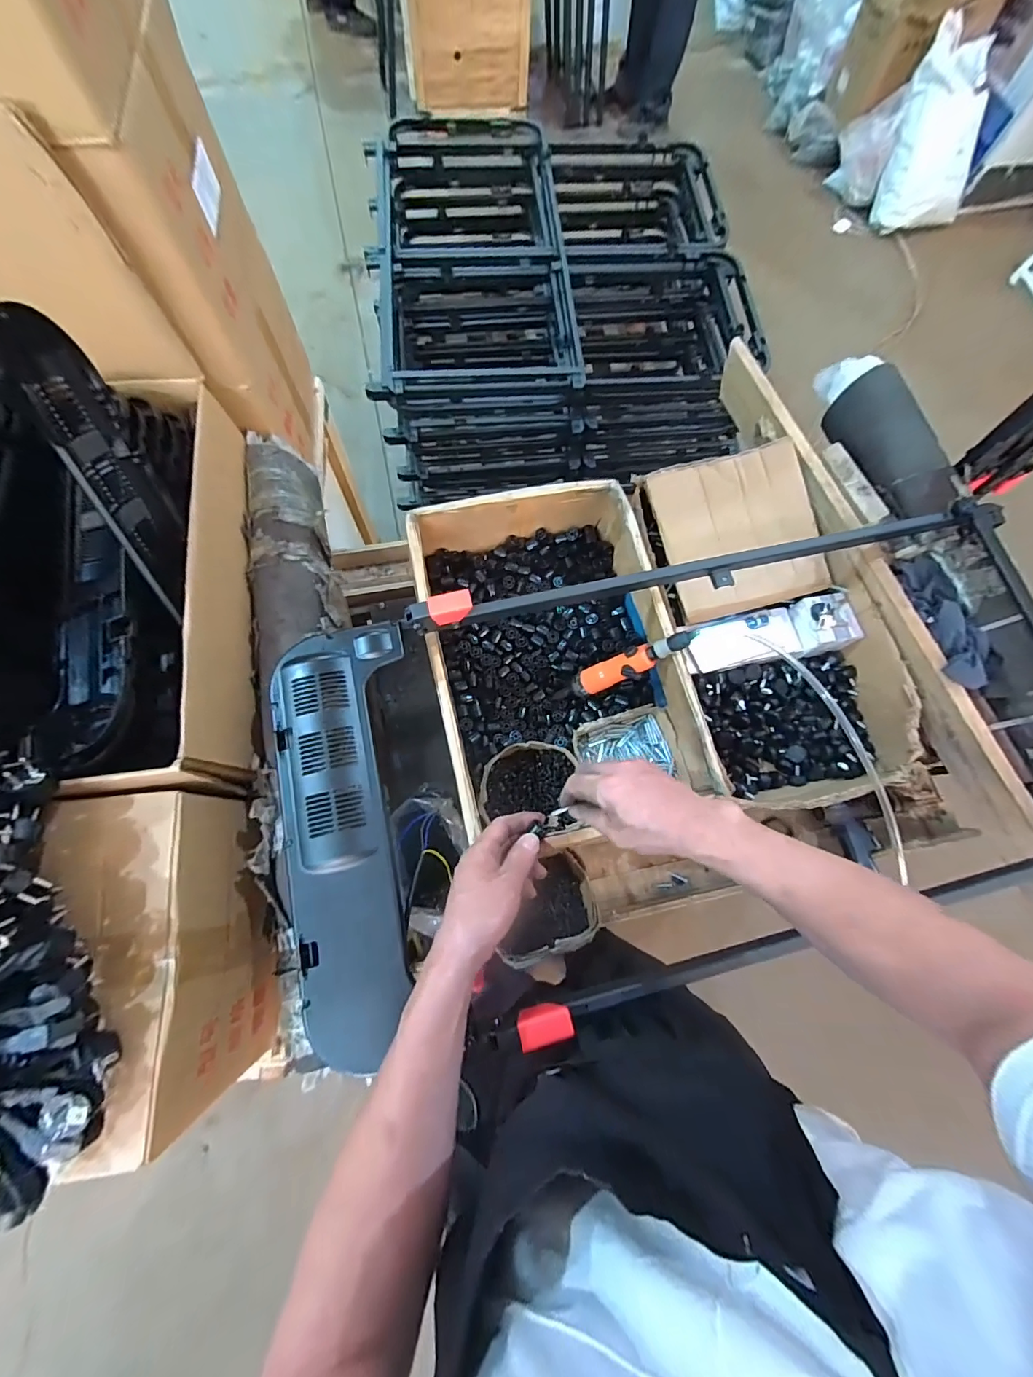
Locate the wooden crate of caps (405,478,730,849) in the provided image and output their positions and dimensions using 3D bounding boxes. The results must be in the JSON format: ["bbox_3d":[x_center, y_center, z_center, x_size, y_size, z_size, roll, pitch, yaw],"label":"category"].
[{"bbox_3d":[0.051,-0.041,0.739,0.355,0.156,0.516,-14,75,-6],"label":"wooden crate of caps"}]

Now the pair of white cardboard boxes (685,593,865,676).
[{"bbox_3d":[0.417,-0.090,0.790,0.286,0.061,0.089,-9,74,-5],"label":"pair of white cardboard boxes"}]

